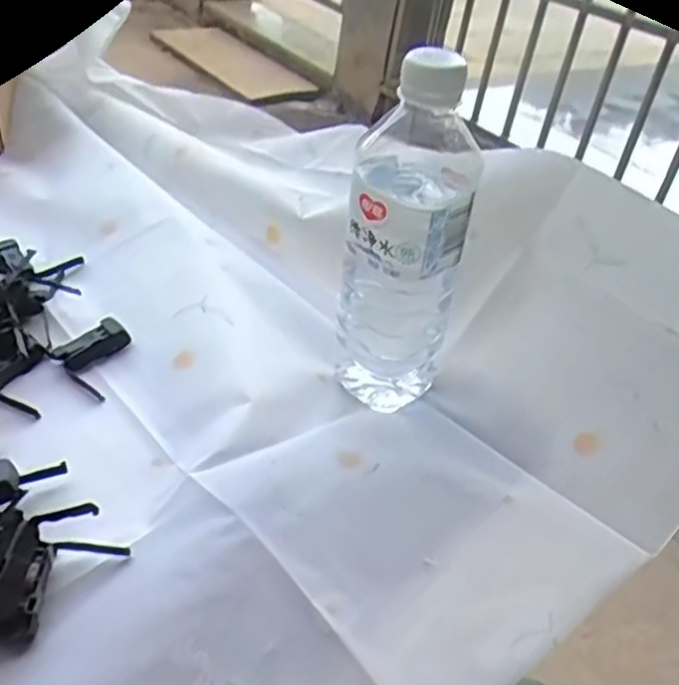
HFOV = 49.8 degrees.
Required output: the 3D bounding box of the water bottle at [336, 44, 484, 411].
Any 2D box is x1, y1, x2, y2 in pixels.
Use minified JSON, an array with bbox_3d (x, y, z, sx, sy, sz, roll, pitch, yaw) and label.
[{"bbox_3d":[0.038,-0.065,0.419,0.068,0.190,0.065,3,38,-3],"label":"water bottle"}]

